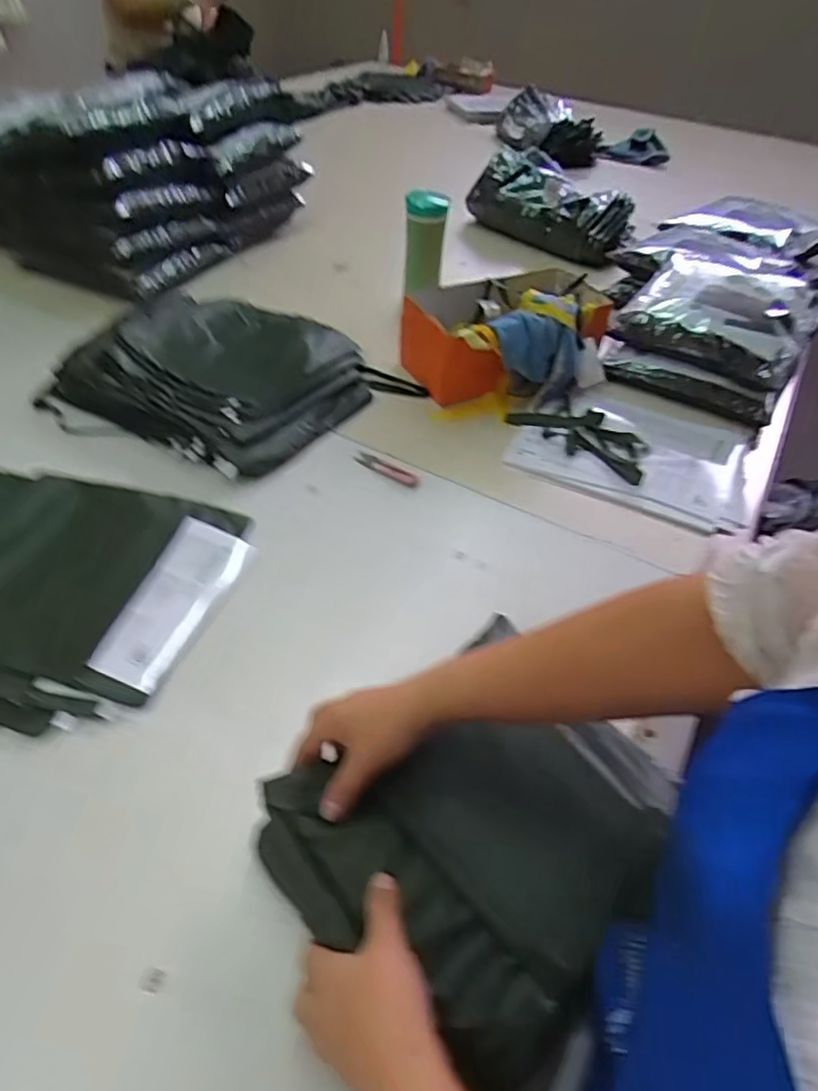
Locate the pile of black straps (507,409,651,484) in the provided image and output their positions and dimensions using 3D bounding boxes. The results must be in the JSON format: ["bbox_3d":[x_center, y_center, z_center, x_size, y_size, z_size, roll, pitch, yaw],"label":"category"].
[{"bbox_3d":[0.265,-0.166,0.930,0.110,0.019,0.215,-34,58,-31],"label":"pile of black straps"}]

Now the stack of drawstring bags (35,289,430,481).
[{"bbox_3d":[-0.281,-0.257,0.934,0.452,0.051,0.383,28,51,20],"label":"stack of drawstring bags"}]

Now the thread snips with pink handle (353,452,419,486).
[{"bbox_3d":[-0.029,-0.103,0.845,0.099,0.007,0.026,31,52,22],"label":"thread snips with pink handle"}]

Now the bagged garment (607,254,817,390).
[{"bbox_3d":[0.540,-0.405,1.070,0.289,0.077,0.296,31,52,22],"label":"bagged garment"}]

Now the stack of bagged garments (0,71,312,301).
[{"bbox_3d":[-0.592,-0.775,1.222,0.589,0.216,0.485,26,50,18],"label":"stack of bagged garments"}]

